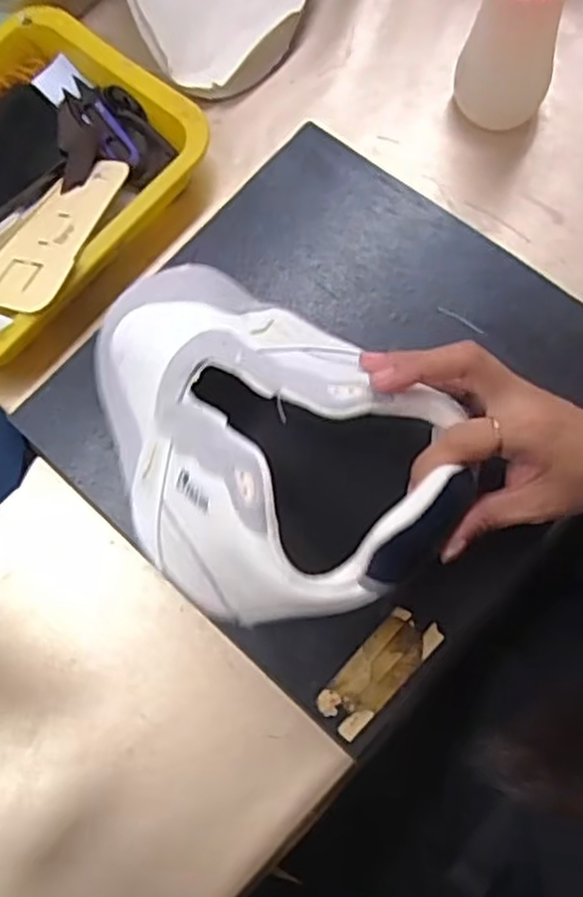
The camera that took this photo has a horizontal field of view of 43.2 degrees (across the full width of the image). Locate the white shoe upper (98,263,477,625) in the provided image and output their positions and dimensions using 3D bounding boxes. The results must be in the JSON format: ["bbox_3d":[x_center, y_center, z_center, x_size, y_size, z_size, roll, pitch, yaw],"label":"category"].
[{"bbox_3d":[-0.025,-0.017,0.399,0.163,0.089,0.228,-36,78,-7],"label":"white shoe upper"}]

